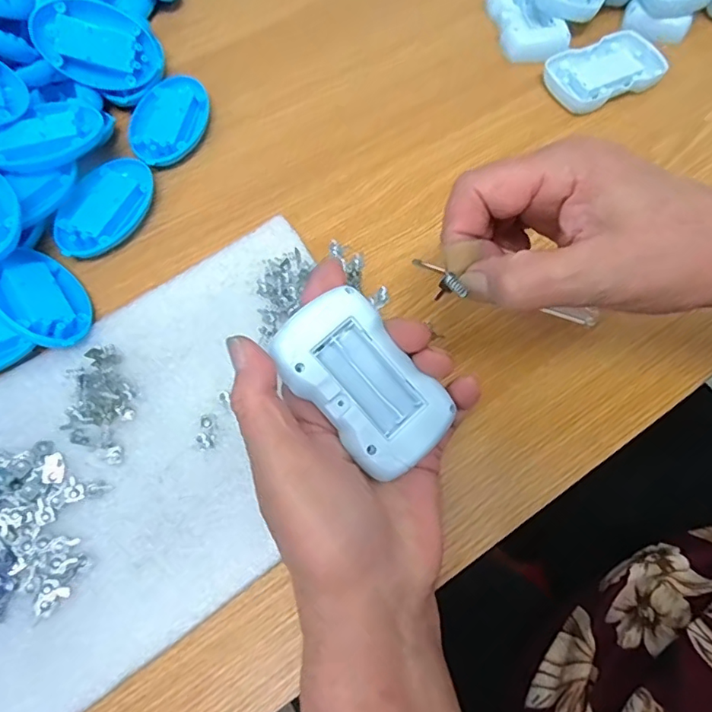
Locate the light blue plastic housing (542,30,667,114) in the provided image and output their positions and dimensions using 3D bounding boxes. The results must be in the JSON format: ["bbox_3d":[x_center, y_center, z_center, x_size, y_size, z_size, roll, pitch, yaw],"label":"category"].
[{"bbox_3d":[0.199,-0.226,0.422,0.092,0.013,0.057,-25,69,-9],"label":"light blue plastic housing"}]

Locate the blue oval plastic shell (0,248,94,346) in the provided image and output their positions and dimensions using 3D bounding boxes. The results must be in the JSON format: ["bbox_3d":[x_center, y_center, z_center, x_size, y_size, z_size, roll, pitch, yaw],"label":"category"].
[{"bbox_3d":[-0.198,-0.039,0.331,0.054,0.009,0.081,-12,55,-47],"label":"blue oval plastic shell"}]

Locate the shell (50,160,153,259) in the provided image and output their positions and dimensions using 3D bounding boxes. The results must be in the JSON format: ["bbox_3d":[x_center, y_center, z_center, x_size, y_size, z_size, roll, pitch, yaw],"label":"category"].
[{"bbox_3d":[-0.175,-0.103,0.372,0.051,0.018,0.082,21,69,9],"label":"shell"}]

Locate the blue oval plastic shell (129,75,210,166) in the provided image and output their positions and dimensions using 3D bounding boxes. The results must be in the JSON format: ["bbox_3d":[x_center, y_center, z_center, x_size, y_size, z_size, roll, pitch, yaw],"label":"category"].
[{"bbox_3d":[-0.145,-0.178,0.407,0.053,0.020,0.082,13,68,6],"label":"blue oval plastic shell"}]

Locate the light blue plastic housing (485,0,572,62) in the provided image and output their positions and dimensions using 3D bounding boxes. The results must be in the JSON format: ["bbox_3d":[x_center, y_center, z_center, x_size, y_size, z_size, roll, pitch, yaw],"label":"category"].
[{"bbox_3d":[0.143,-0.279,0.446,0.049,0.024,0.089,-16,68,-6],"label":"light blue plastic housing"}]

